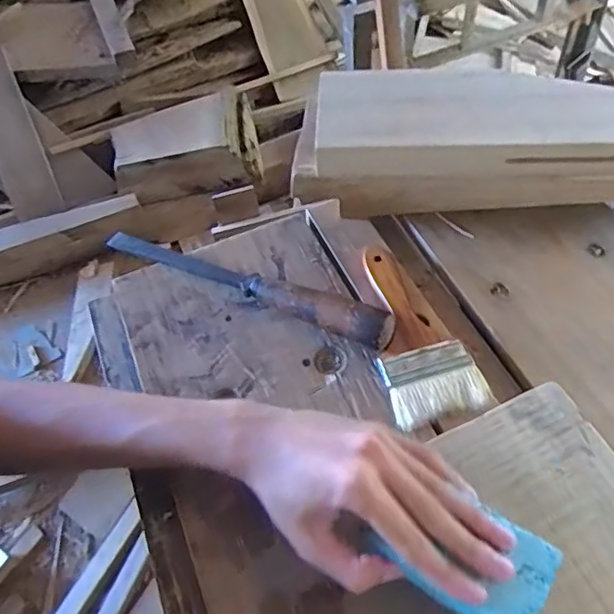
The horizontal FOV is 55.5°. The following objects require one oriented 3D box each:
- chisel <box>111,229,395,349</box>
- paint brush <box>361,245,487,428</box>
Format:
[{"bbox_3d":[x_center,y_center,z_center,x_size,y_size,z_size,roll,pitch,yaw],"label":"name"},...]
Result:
[{"bbox_3d":[-0.067,-0.026,0.543,0.308,0.033,0.026,20,58,19],"label":"chisel"},{"bbox_3d":[0.085,0.017,0.507,0.076,0.011,0.179,-16,54,-6],"label":"paint brush"}]

